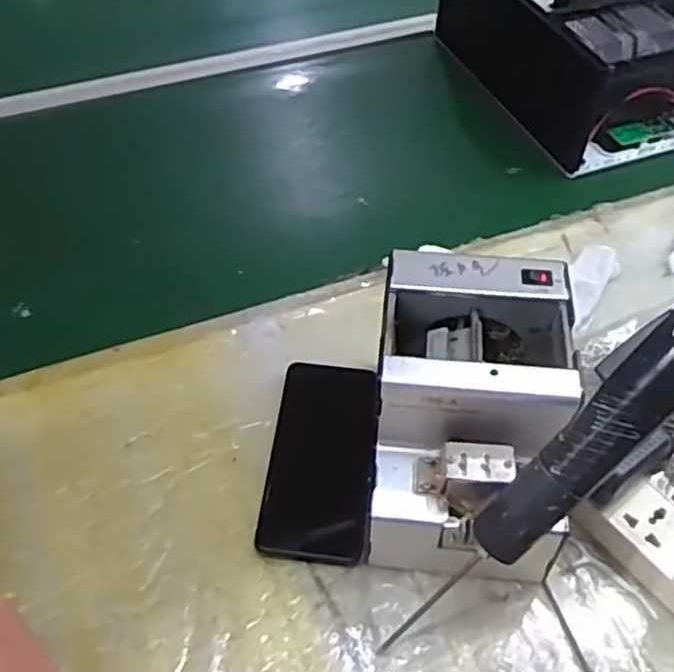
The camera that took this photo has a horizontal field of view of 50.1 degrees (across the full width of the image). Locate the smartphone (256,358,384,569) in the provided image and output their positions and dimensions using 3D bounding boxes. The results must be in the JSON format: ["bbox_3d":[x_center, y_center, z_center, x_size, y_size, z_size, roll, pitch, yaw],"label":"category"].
[{"bbox_3d":[-0.011,0.092,0.554,0.078,0.016,0.160,7,50,3],"label":"smartphone"}]

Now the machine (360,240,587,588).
[{"bbox_3d":[0.089,0.056,0.507,0.121,0.143,0.173,5,50,1],"label":"machine"}]

